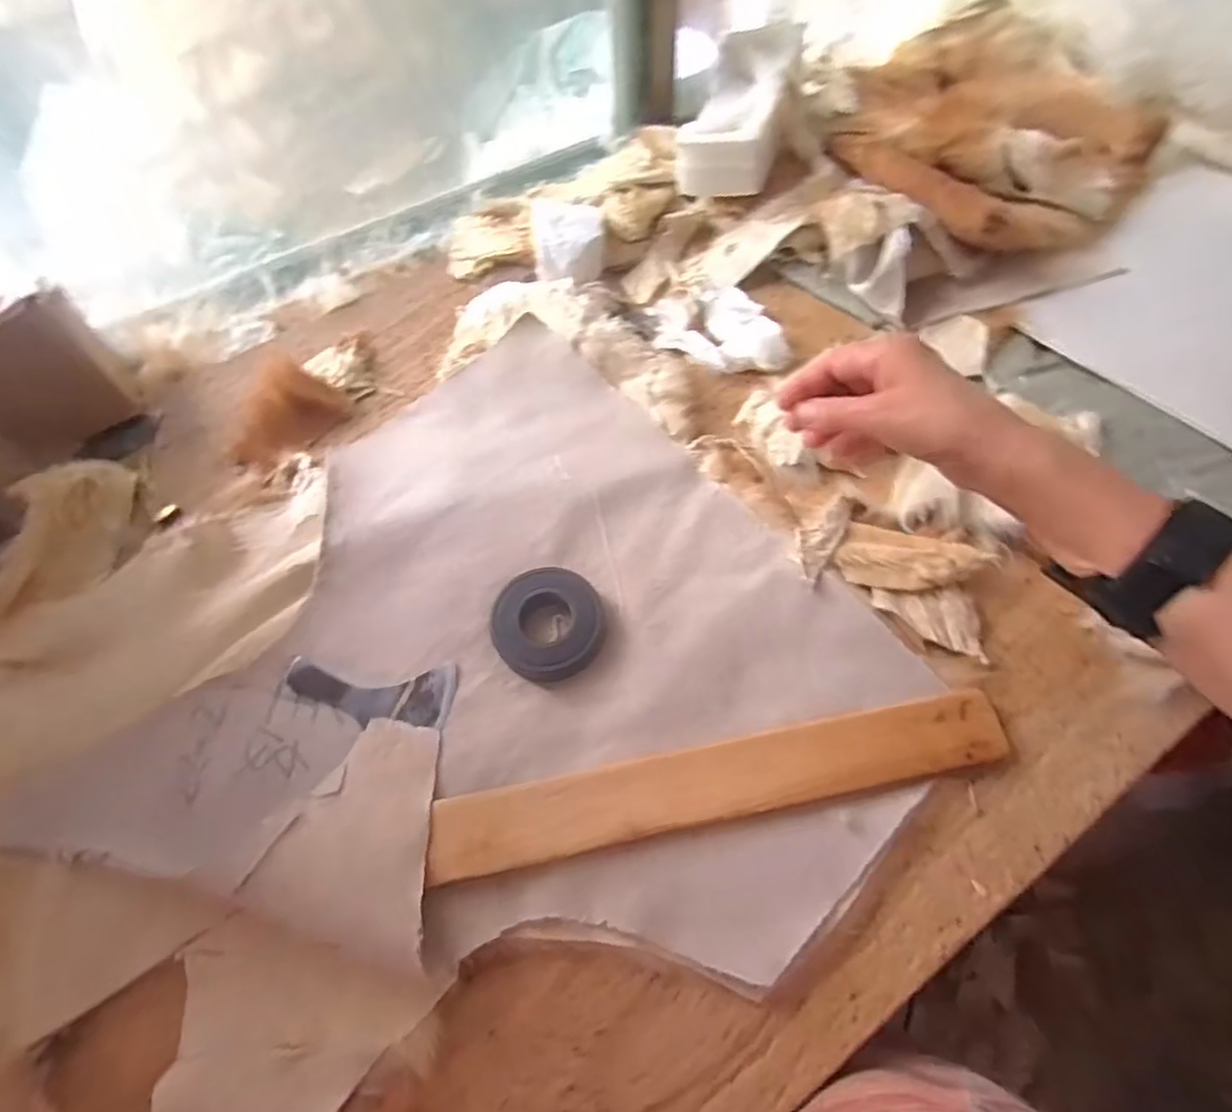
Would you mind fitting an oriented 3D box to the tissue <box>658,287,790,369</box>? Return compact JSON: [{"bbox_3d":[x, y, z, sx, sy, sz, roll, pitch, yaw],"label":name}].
[{"bbox_3d":[0.106,-0.226,0.645,0.110,0.019,0.119,-25,63,-11],"label":"tissue"}]

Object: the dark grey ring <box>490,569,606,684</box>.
[{"bbox_3d":[-0.053,0.050,0.499,0.085,0.020,0.084,-1,61,2],"label":"dark grey ring"}]

